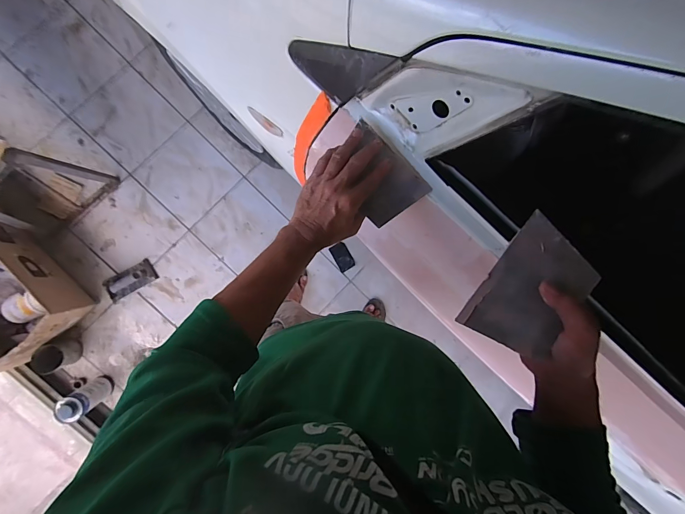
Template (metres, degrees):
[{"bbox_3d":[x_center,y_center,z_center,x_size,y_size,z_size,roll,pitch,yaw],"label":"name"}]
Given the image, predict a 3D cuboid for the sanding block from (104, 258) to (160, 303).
[{"bbox_3d":[-0.802,0.091,1.289,0.195,0.050,0.087,-30,94,-7],"label":"sanding block"}]

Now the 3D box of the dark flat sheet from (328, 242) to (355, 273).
[{"bbox_3d":[0.002,0.002,1.426,0.071,0.010,0.111,-29,84,6],"label":"dark flat sheet"}]

